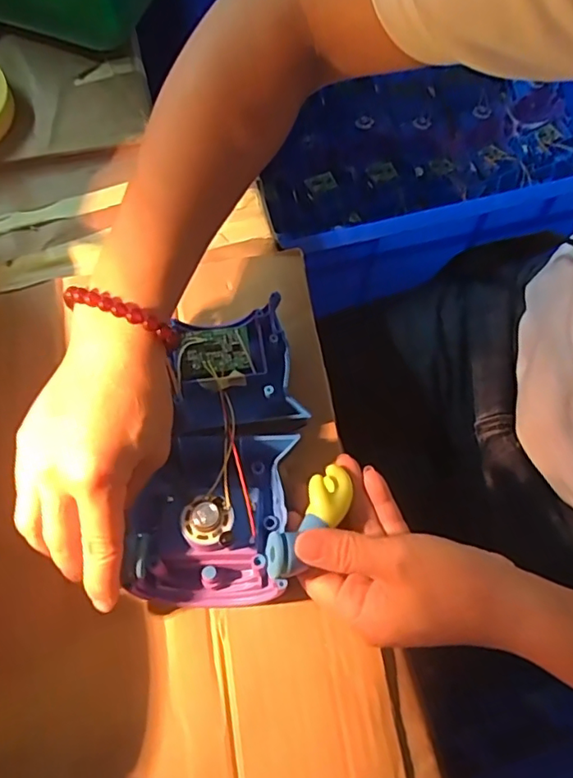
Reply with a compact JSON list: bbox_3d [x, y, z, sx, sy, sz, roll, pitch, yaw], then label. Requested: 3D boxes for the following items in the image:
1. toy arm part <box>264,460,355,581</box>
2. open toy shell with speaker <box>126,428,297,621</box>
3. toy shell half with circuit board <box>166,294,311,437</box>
[{"bbox_3d":[0.012,0.069,0.292,0.023,0.015,0.068,36,58,12],"label":"toy arm part"},{"bbox_3d":[-0.041,0.072,0.303,0.081,0.041,0.086,0,67,-3],"label":"open toy shell with speaker"},{"bbox_3d":[-0.033,-0.012,0.338,0.070,0.034,0.074,-9,68,-6],"label":"toy shell half with circuit board"}]

